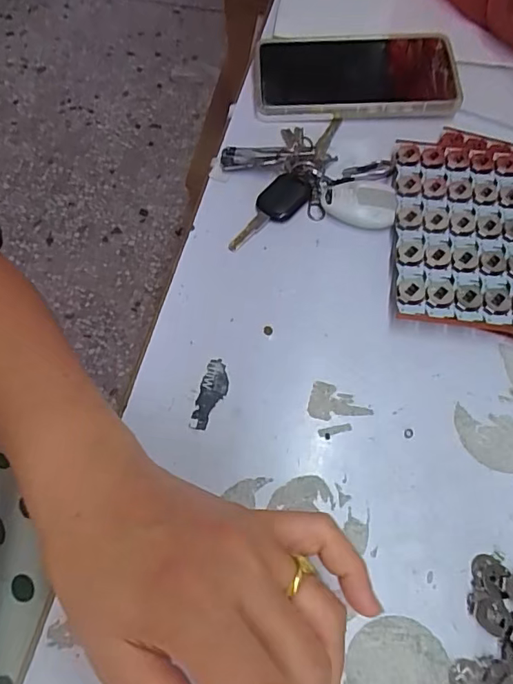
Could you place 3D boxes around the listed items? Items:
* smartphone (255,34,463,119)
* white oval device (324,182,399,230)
[{"bbox_3d":[0.085,-0.224,0.411,0.167,0.012,0.089,-1,64,-2],"label":"smartphone"},{"bbox_3d":[0.075,-0.100,0.359,0.049,0.011,0.035,12,64,5],"label":"white oval device"}]

